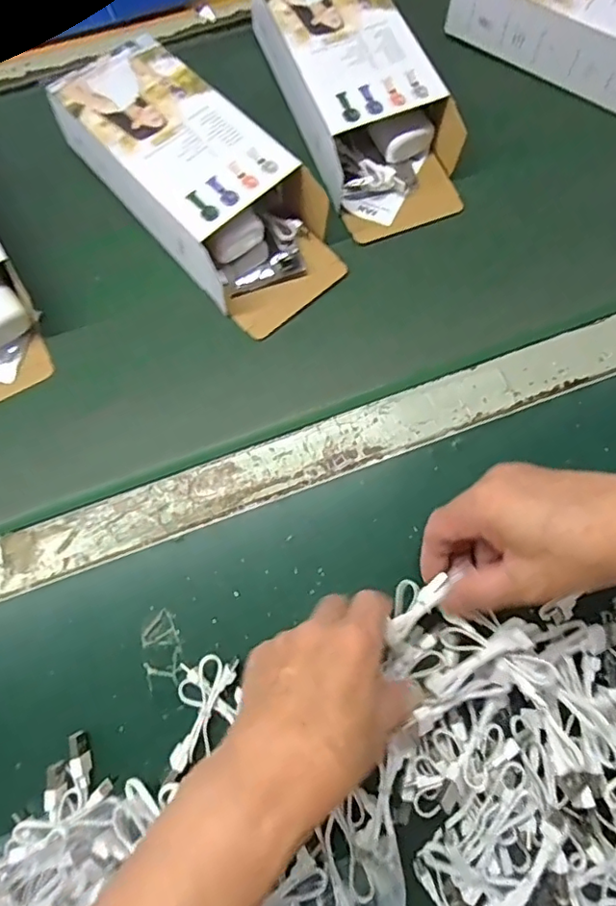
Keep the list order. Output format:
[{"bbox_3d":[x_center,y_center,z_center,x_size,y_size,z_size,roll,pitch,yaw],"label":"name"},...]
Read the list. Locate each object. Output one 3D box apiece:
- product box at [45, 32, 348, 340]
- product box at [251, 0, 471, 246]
[{"bbox_3d":[-0.086,-0.214,0.439,0.110,0.051,0.250,-42,74,-10],"label":"product box"},{"bbox_3d":[0.045,-0.306,0.466,0.118,0.050,0.254,-19,72,-3],"label":"product box"}]

